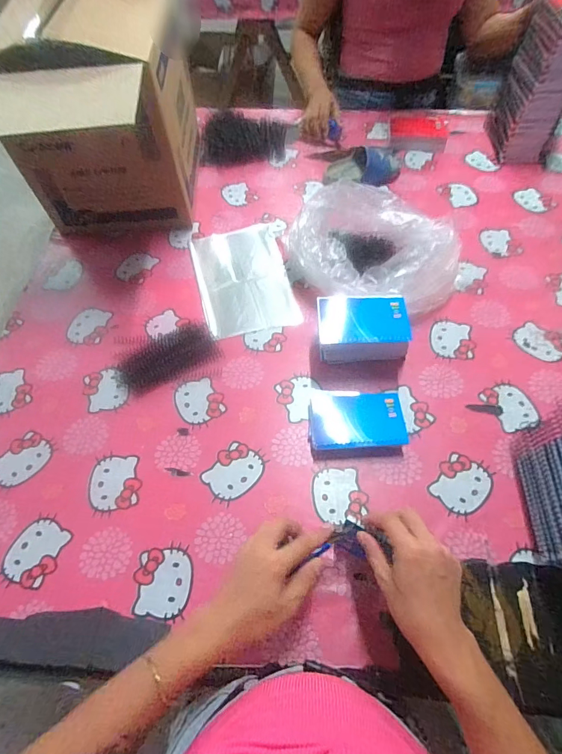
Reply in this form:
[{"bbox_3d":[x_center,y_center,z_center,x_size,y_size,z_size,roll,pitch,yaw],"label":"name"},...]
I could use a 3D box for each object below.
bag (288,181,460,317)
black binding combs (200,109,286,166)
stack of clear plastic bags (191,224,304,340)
[{"bbox_3d":[0.161,-0.217,0.704,0.225,0.117,0.271,-36,64,-18],"label":"bag"},{"bbox_3d":[-0.088,-0.590,0.976,0.210,0.040,0.191,3,59,4],"label":"black binding combs"},{"bbox_3d":[-0.074,-0.193,0.760,0.167,0.008,0.263,-13,59,-5],"label":"stack of clear plastic bags"}]

